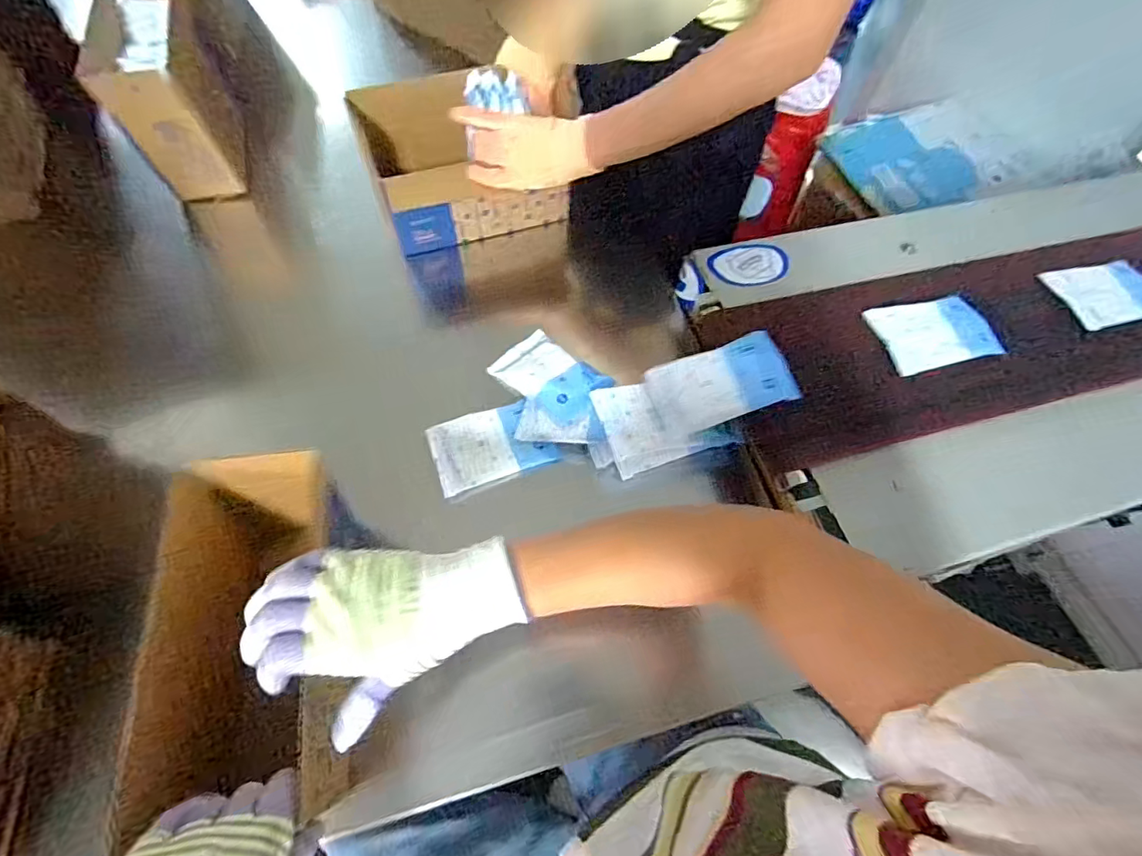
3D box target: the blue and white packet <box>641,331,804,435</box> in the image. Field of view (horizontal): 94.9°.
[{"bbox_3d":[0.153,-0.046,0.546,0.138,0.011,0.082,-18,71,11],"label":"blue and white packet"}]

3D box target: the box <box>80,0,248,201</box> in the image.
[{"bbox_3d":[-0.545,-0.458,0.733,0.111,0.181,0.248,-13,65,-9],"label":"box"}]

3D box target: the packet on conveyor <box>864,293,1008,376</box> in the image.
[{"bbox_3d":[0.408,-0.108,0.594,0.125,0.026,0.083,-11,65,-8],"label":"packet on conveyor"}]

